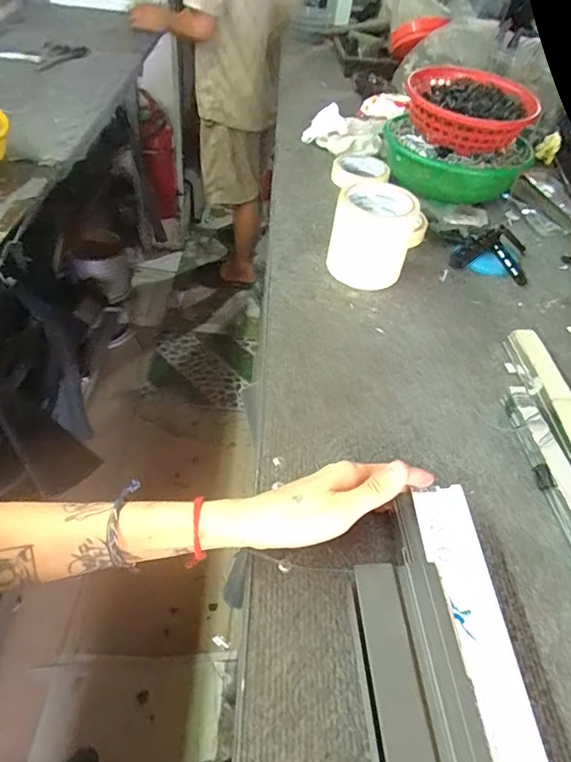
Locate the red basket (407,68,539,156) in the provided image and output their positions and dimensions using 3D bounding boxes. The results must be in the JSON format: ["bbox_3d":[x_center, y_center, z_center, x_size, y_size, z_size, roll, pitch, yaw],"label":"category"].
[{"bbox_3d":[0.273,-0.408,0.743,0.181,0.061,0.180,11,47,2],"label":"red basket"}]

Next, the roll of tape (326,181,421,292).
[{"bbox_3d":[0.108,-0.179,0.607,0.089,0.091,0.101,16,48,9],"label":"roll of tape"}]

